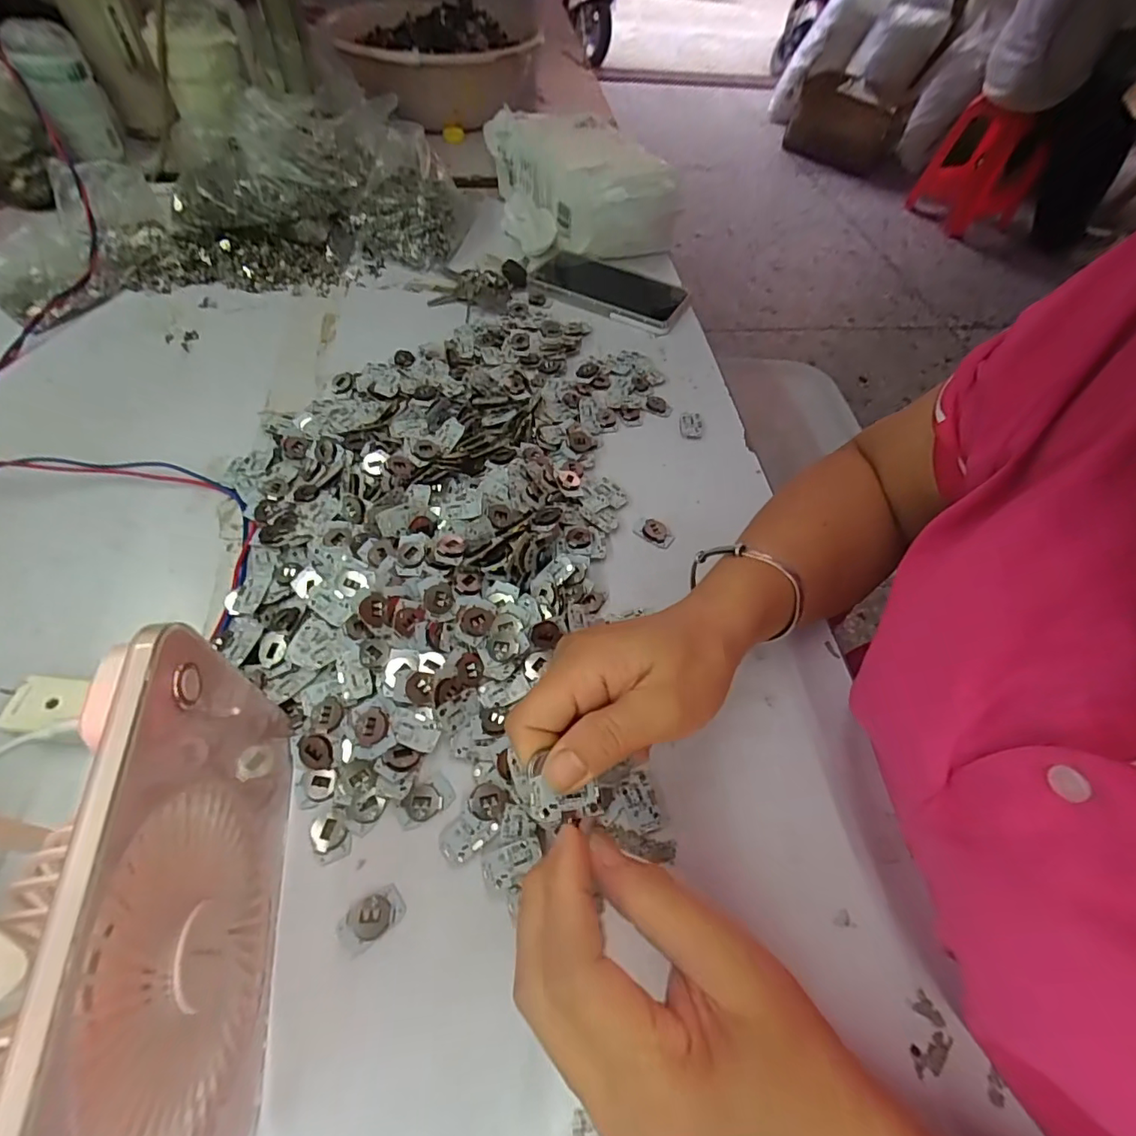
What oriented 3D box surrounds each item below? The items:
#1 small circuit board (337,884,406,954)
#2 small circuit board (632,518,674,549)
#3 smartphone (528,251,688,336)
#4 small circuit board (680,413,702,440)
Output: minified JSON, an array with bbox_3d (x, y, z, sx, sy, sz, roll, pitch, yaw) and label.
[{"bbox_3d":[-0.095,0.168,0.262,0.030,0.004,0.020,-32,63,-22],"label":"small circuit board"},{"bbox_3d":[0.065,-0.027,0.403,0.029,0.004,0.020,23,57,12],"label":"small circuit board"},{"bbox_3d":[0.043,-0.307,0.585,0.173,0.011,0.094,29,59,15],"label":"smartphone"},{"bbox_3d":[0.107,-0.125,0.473,0.018,0.004,0.029,5,56,0],"label":"small circuit board"}]

